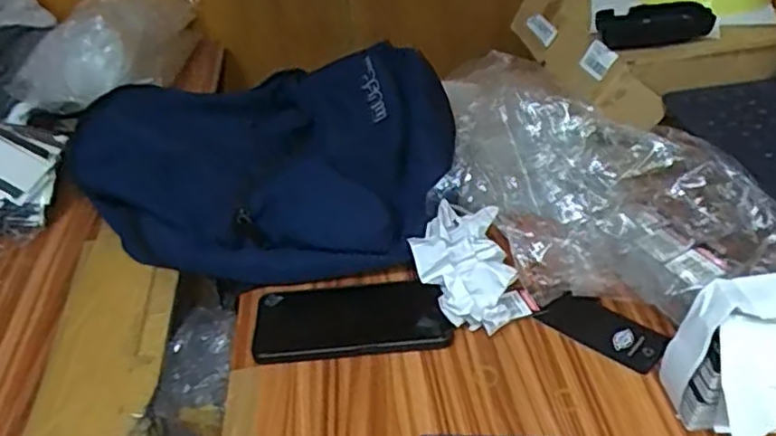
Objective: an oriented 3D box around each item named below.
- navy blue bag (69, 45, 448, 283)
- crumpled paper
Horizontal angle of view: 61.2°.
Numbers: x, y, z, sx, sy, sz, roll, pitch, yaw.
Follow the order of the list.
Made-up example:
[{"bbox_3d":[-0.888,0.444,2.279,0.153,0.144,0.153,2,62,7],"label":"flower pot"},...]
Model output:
[{"bbox_3d":[-0.150,-0.072,0.704,0.413,0.137,0.266,6,38,15],"label":"navy blue bag"},{"bbox_3d":[0.064,0.044,0.582,0.084,0.062,0.121,-4,36,2],"label":"crumpled paper"}]

